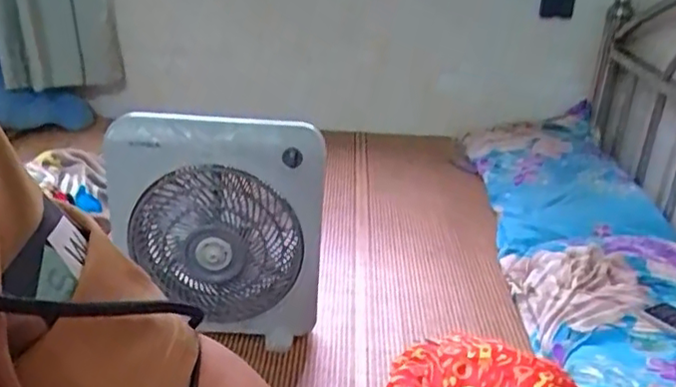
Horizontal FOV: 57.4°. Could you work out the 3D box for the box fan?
[{"bbox_3d":[-0.188,0.057,0.967,0.325,0.343,0.092,6,25,5],"label":"box fan"}]

